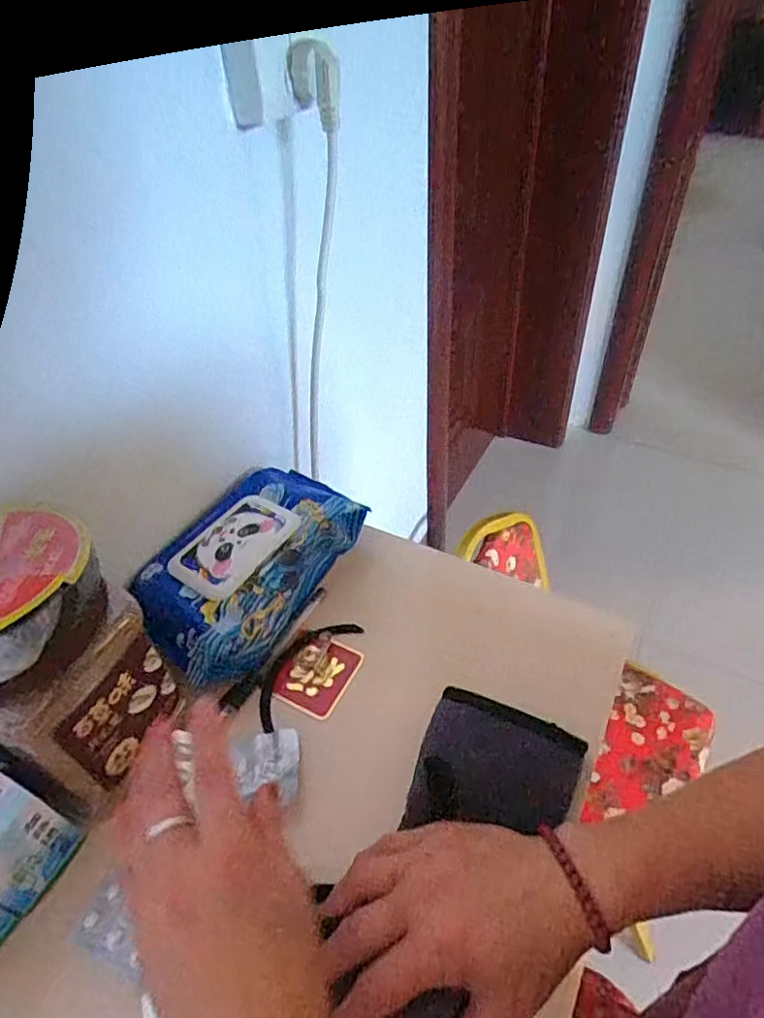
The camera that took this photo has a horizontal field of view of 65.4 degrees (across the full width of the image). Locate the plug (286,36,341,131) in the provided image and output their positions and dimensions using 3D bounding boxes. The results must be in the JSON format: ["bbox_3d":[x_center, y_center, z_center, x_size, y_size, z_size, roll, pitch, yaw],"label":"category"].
[{"bbox_3d":[-0.047,-0.295,0.416,0.034,0.053,0.021,-4,44,0],"label":"plug"}]

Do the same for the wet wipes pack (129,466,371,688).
[{"bbox_3d":[-0.108,0.043,0.481,0.127,0.057,0.200,19,49,22],"label":"wet wipes pack"}]

